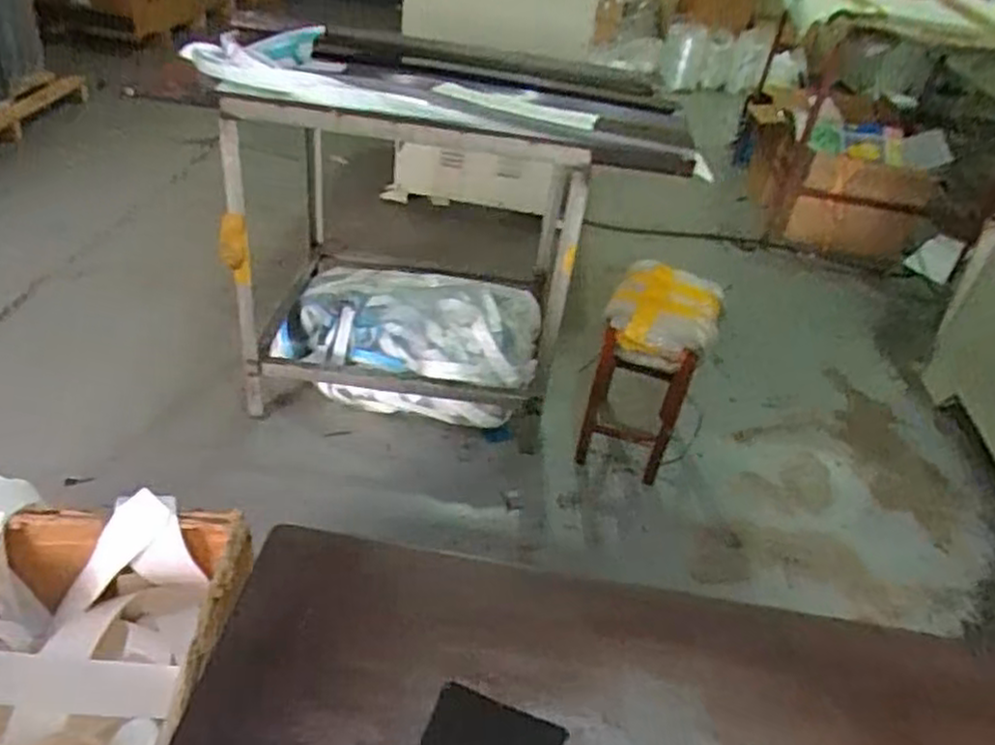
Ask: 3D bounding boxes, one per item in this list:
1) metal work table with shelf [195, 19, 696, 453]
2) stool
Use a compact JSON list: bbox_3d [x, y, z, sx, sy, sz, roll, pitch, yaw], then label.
[{"bbox_3d":[-0.165,-0.356,1.880,1.116,0.792,0.521,9,37,0],"label":"metal work table with shelf"},{"bbox_3d":[0.385,-0.009,1.891,0.251,0.476,0.305,17,37,11],"label":"stool"}]

